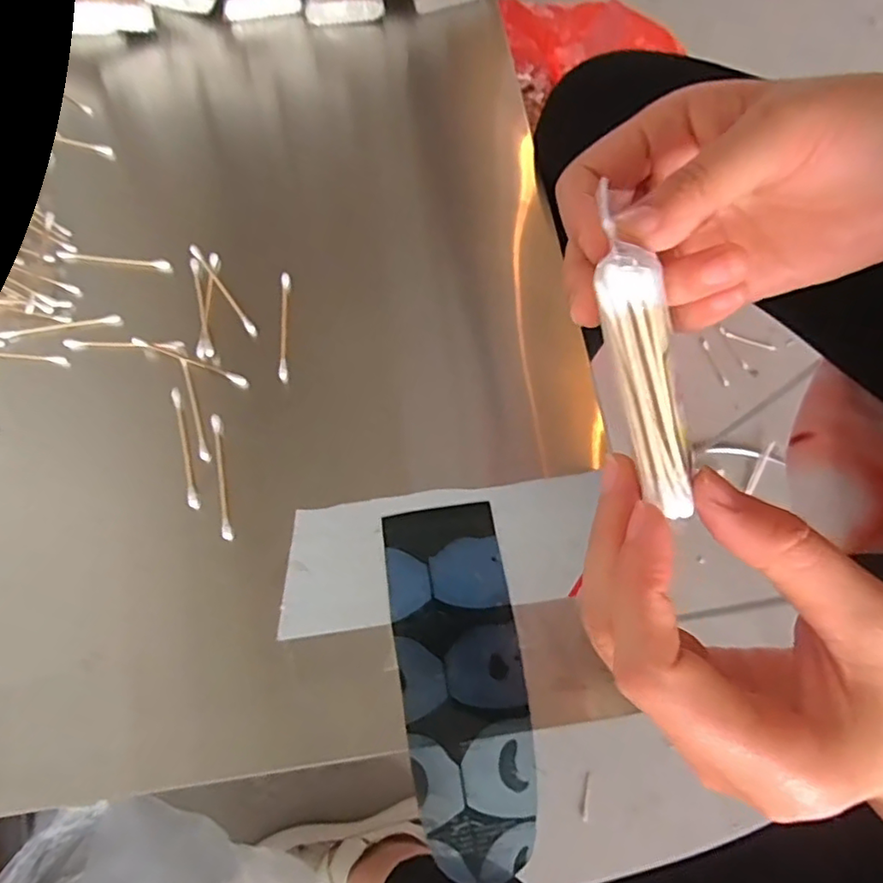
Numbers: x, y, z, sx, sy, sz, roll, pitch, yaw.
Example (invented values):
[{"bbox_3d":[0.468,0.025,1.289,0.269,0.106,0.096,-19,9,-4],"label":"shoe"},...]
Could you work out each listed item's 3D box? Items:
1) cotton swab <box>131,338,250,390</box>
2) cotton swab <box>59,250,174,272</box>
[{"bbox_3d":[-0.148,-0.047,0.353,0.071,0.005,0.007,21,65,-4],"label":"cotton swab"},{"bbox_3d":[-0.207,-0.115,0.379,0.070,0.007,0.007,5,70,2],"label":"cotton swab"}]

